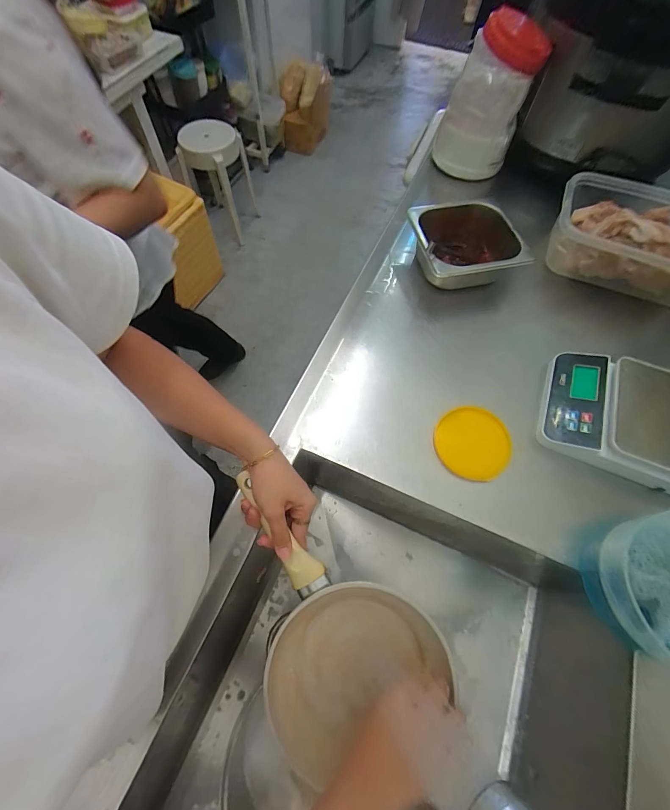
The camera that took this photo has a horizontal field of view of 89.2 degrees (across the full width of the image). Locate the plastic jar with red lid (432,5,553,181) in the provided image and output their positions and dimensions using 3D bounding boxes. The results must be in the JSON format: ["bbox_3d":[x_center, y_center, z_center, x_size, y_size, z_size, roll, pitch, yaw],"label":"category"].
[{"bbox_3d":[0.285,-0.567,0.642,0.145,0.199,0.175,21,65,8],"label":"plastic jar with red lid"}]

